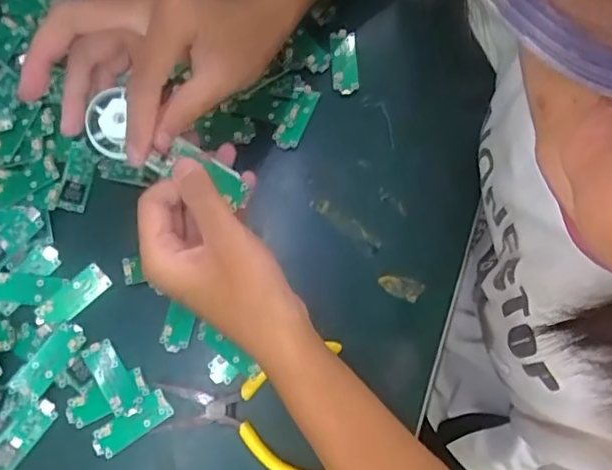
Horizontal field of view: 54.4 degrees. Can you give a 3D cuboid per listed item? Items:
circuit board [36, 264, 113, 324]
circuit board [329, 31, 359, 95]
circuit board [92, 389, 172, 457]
[{"bbox_3d":[-0.155,0.041,0.397,0.050,0.007,0.020,-43,80,-12],"label":"circuit board"},{"bbox_3d":[0.029,-0.131,0.448,0.019,0.005,0.050,-3,75,-3],"label":"circuit board"},{"bbox_3d":[-0.110,0.119,0.375,0.051,0.004,0.019,-33,78,-10],"label":"circuit board"}]

